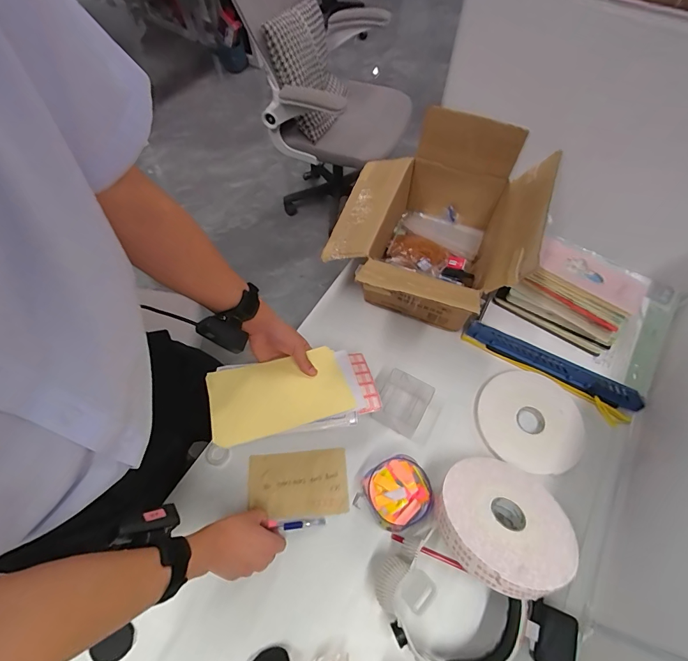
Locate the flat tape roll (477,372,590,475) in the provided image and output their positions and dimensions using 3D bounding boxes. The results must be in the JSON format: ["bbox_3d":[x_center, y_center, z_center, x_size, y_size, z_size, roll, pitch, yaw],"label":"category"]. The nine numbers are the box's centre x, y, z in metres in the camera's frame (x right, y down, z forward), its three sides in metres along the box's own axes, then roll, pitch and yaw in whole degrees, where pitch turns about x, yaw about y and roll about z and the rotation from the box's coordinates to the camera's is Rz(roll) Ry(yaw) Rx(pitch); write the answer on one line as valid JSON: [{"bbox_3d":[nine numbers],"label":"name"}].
[{"bbox_3d":[0.329,0.159,0.655,0.175,0.015,0.171,0,62,0],"label":"flat tape roll"}]

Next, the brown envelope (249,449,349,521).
[{"bbox_3d":[-0.076,0.255,0.619,0.161,0.007,0.099,-5,68,1],"label":"brown envelope"}]

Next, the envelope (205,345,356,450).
[{"bbox_3d":[-0.103,0.100,0.586,0.210,0.010,0.120,-14,60,-12],"label":"envelope"}]

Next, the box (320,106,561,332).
[{"bbox_3d":[0.153,-0.185,0.693,0.335,0.237,0.371,19,64,10],"label":"box"}]

